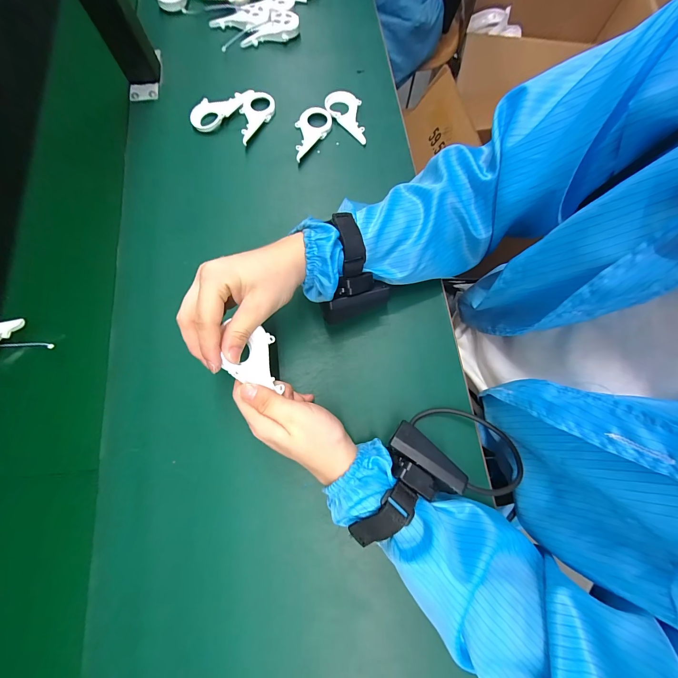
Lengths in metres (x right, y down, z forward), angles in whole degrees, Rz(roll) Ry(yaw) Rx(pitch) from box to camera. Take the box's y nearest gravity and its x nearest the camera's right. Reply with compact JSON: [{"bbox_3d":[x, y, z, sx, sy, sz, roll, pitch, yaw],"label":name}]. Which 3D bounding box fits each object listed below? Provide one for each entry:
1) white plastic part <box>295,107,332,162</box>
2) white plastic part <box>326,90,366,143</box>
[{"bbox_3d":[-0.034,-0.279,0.416,0.050,0.011,0.083,-6,77,3],"label":"white plastic part"},{"bbox_3d":[0.019,-0.313,0.428,0.083,0.010,0.044,44,88,2],"label":"white plastic part"}]

